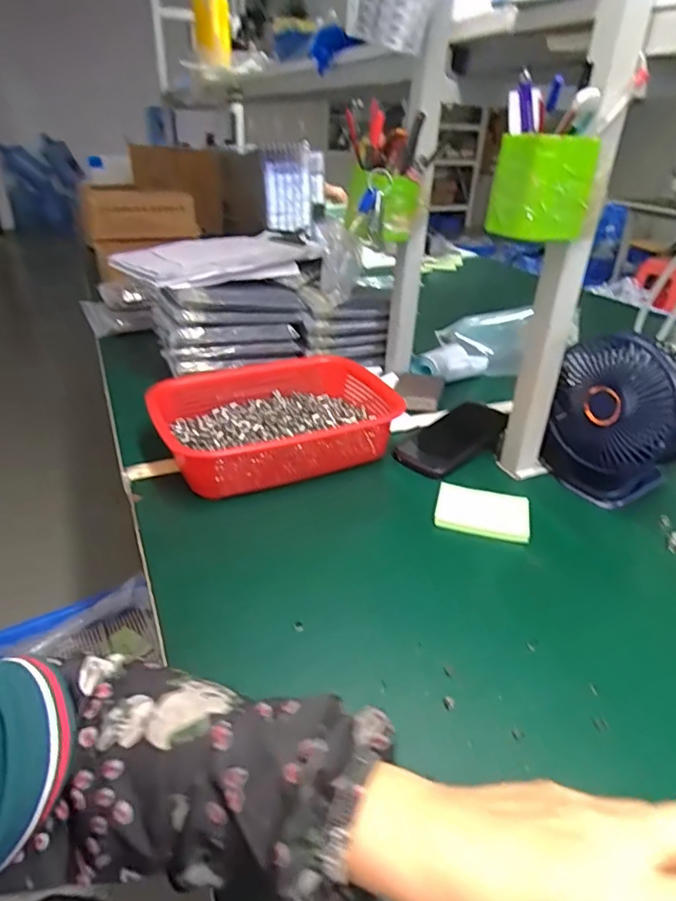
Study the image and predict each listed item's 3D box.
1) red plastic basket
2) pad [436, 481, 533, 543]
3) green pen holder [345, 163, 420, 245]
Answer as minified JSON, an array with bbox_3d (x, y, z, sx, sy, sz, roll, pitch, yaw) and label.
[{"bbox_3d":[-0.069,-0.035,0.687,0.291,0.081,0.215,-11,35,-20],"label":"red plastic basket"},{"bbox_3d":[0.156,0.067,0.587,0.097,0.014,0.067,10,33,12],"label":"pad"},{"bbox_3d":[0.058,-0.322,0.723,0.080,0.081,0.086,17,33,22],"label":"green pen holder"}]

